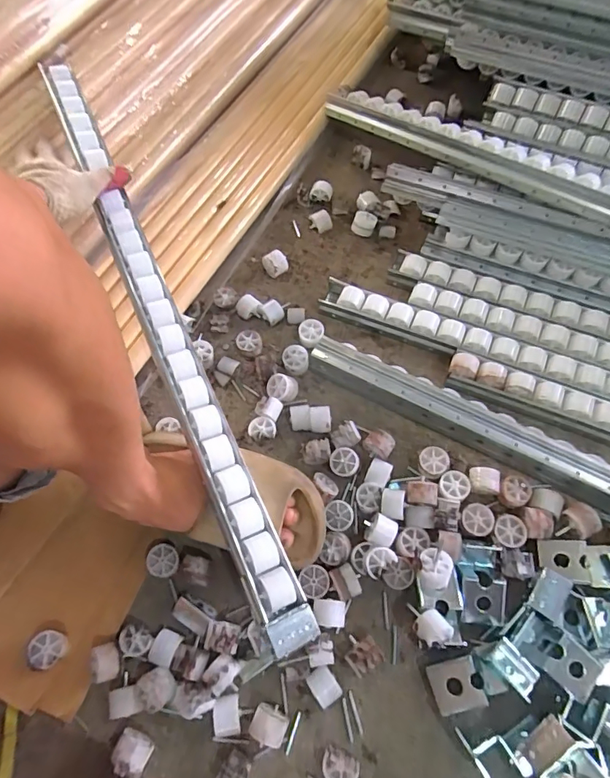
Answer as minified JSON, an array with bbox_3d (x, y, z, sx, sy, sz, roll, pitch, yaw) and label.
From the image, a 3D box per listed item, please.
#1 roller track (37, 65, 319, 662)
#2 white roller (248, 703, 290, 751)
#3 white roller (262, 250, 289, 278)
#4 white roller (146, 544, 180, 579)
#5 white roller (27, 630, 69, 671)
[{"bbox_3d":[-0.174,-0.092,0.538,0.047,0.032,0.757,-24,73,-9],"label":"roller track"},{"bbox_3d":[-0.036,0.337,0.472,0.035,0.040,0.026,23,68,12],"label":"white roller"},{"bbox_3d":[-0.044,-0.190,0.707,0.032,0.038,0.030,-1,65,1],"label":"white roller"},{"bbox_3d":[-0.161,0.199,0.540,0.036,0.024,0.034,-1,65,1],"label":"white roller"},{"bbox_3d":[-0.269,0.274,0.495,0.034,0.025,0.034,-1,66,1],"label":"white roller"}]

